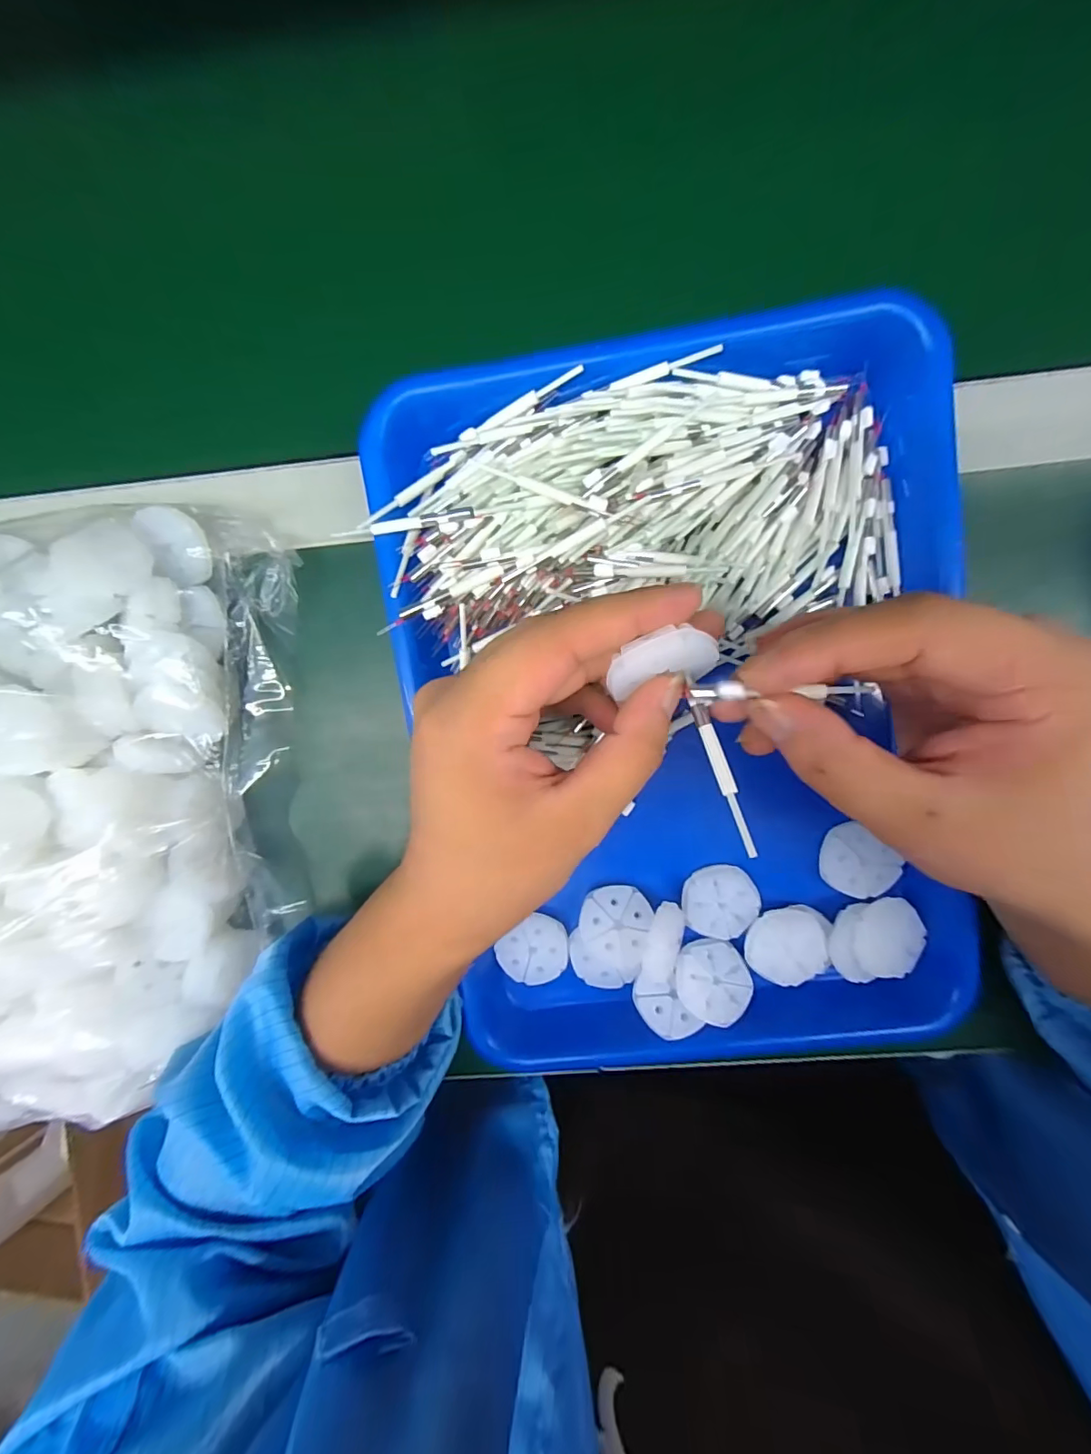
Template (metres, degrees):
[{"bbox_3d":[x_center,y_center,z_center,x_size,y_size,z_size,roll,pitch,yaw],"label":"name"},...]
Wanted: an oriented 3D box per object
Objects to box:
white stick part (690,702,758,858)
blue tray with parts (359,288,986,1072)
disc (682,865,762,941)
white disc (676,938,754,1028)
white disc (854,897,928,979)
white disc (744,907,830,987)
[{"bbox_3d":[0.059,0.016,0.169,0.005,0.004,0.053,-16,73,4],"label":"white stick part"},{"bbox_3d":[0.063,0.001,0.237,0.241,0.039,0.338,-8,97,3],"label":"blue tray with parts"},{"bbox_3d":[0.089,0.089,0.258,0.037,0.004,0.037,-3,97,3],"label":"disc"},{"bbox_3d":[0.084,0.127,0.255,0.036,0.004,0.038,0,70,-1],"label":"white disc"},{"bbox_3d":[0.169,0.103,0.248,0.034,0.004,0.037,-2,89,-3],"label":"white disc"},{"bbox_3d":[0.120,0.109,0.254,0.037,0.010,0.035,0,97,2],"label":"white disc"}]

